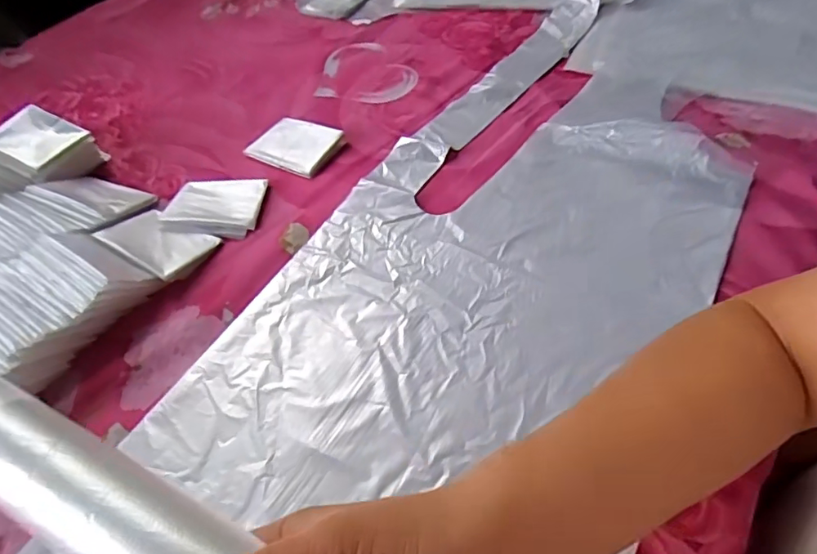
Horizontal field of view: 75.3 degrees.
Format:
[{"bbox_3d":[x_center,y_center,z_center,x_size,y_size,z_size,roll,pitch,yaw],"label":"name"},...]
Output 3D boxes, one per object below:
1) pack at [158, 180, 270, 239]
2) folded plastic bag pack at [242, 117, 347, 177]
[{"bbox_3d":[-0.177,-0.066,0.484,0.081,0.010,0.068,2,53,5],"label":"pack"},{"bbox_3d":[-0.115,-0.134,0.531,0.088,0.011,0.065,17,56,16],"label":"folded plastic bag pack"}]

